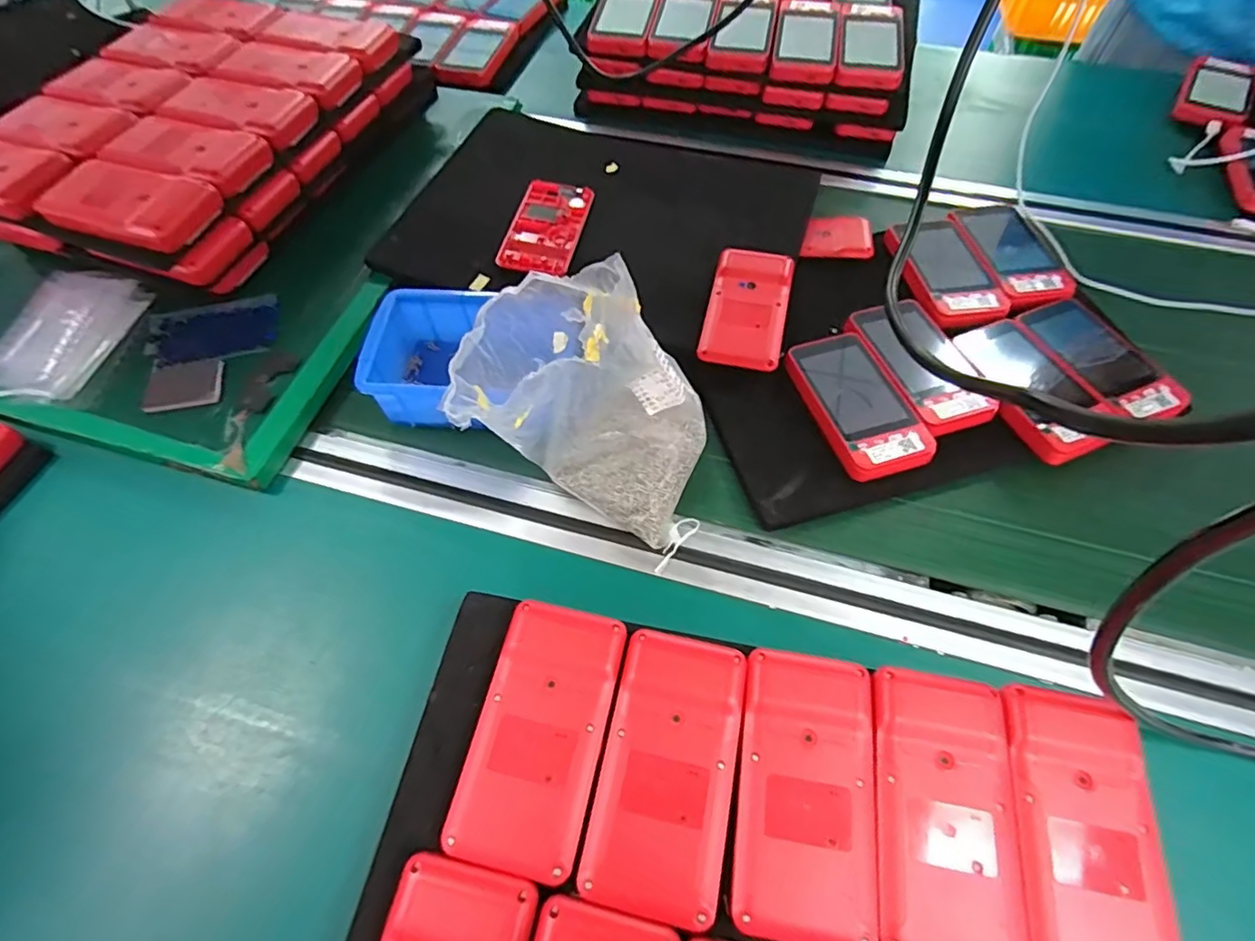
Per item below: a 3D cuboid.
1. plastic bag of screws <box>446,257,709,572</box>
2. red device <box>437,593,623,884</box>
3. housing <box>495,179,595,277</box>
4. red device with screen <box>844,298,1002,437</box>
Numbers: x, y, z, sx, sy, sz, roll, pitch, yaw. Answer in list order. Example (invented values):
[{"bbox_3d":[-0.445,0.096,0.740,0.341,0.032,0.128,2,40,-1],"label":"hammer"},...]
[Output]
[{"bbox_3d":[-0.025,-0.046,0.366,0.152,0.143,0.114,13,61,8],"label":"plastic bag of screws"},{"bbox_3d":[-0.043,0.127,0.290,0.062,0.017,0.117,12,60,7],"label":"red device"},{"bbox_3d":[-0.072,-0.219,0.524,0.062,0.008,0.126,9,60,5],"label":"housing"},{"bbox_3d":[0.223,-0.082,0.446,0.070,0.014,0.119,-21,61,-12],"label":"red device with screen"}]

